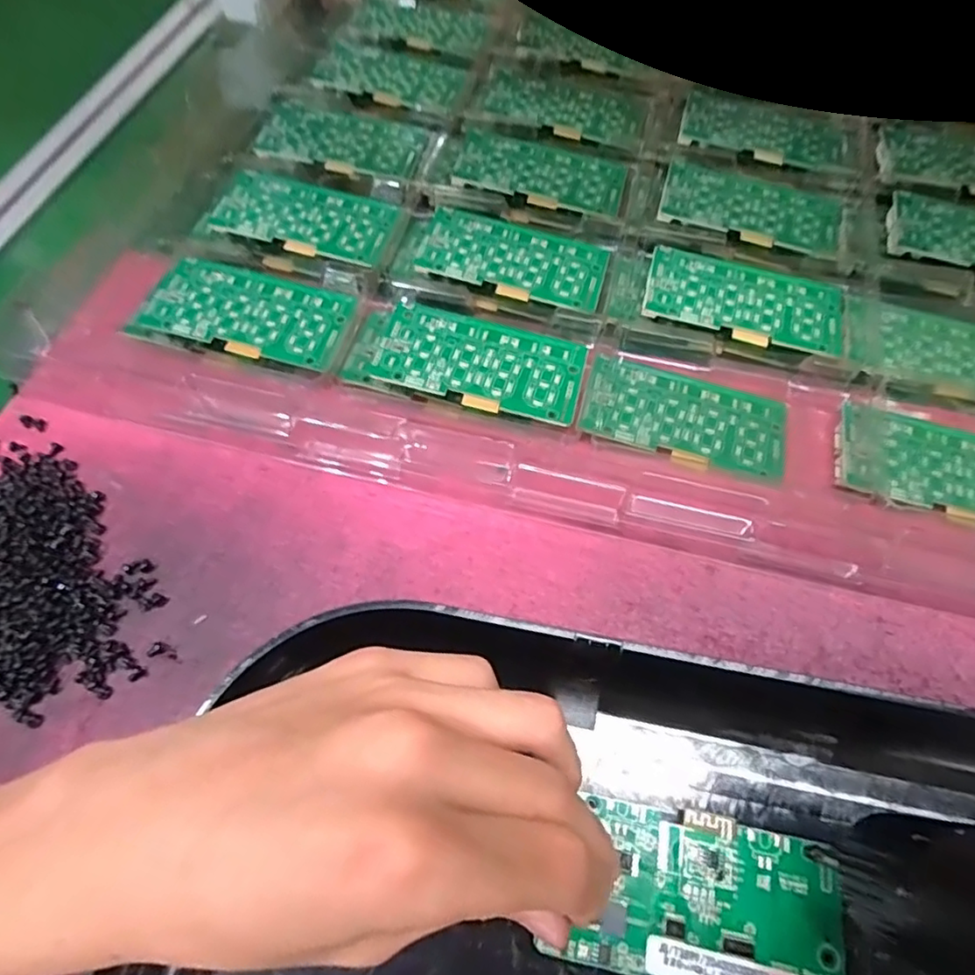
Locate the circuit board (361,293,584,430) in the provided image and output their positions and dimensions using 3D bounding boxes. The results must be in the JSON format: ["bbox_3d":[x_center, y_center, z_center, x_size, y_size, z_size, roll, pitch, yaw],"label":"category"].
[{"bbox_3d":[-0.002,-0.060,0.282,0.094,0.004,0.050,16,64,3],"label":"circuit board"}]

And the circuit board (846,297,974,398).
[{"bbox_3d":[0.224,-0.068,0.296,0.097,0.007,0.051,12,62,1],"label":"circuit board"}]

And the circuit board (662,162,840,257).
[{"bbox_3d":[0.145,-0.155,0.327,0.096,0.008,0.050,14,66,8],"label":"circuit board"}]

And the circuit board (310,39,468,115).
[{"bbox_3d":[-0.064,-0.268,0.390,0.095,0.004,0.050,15,66,9],"label":"circuit board"}]

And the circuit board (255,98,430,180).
[{"bbox_3d":[-0.085,-0.208,0.358,0.095,0.007,0.051,14,66,8],"label":"circuit board"}]

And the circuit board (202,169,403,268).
[{"bbox_3d":[-0.099,-0.147,0.325,0.096,0.011,0.047,16,66,9],"label":"circuit board"}]

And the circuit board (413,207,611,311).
[{"bbox_3d":[0.013,-0.118,0.312,0.094,0.004,0.046,14,64,2],"label":"circuit board"}]

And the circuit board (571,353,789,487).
[{"bbox_3d":[0.092,-0.033,0.280,0.093,0.004,0.048,16,63,2],"label":"circuit board"}]

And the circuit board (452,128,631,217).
[{"bbox_3d":[0.031,-0.181,0.342,0.096,0.007,0.046,16,66,9],"label":"circuit board"}]

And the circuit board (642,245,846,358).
[{"bbox_3d":[0.128,-0.093,0.297,0.096,0.004,0.048,15,64,3],"label":"circuit board"}]

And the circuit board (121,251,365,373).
[{"bbox_3d":[-0.119,-0.086,0.298,0.099,0.009,0.049,19,65,3],"label":"circuit board"}]

